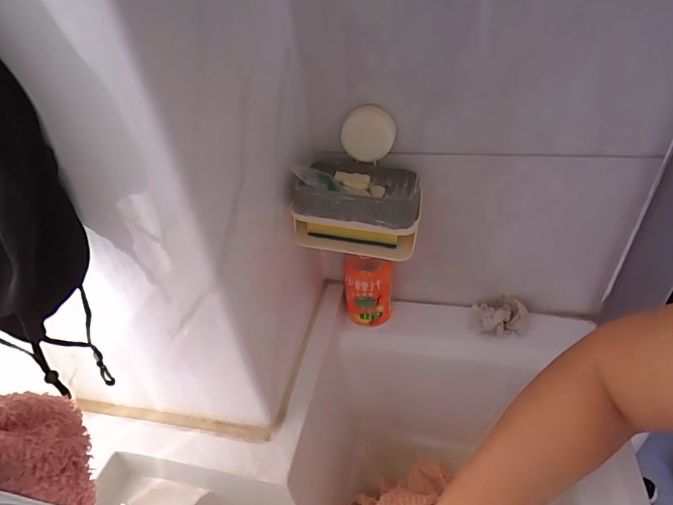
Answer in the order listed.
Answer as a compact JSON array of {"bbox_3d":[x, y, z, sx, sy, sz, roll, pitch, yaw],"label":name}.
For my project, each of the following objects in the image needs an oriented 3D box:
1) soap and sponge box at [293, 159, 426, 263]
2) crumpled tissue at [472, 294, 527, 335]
[{"bbox_3d":[0.024,-0.046,0.440,0.134,0.083,0.079,7,41,15],"label":"soap and sponge box"},{"bbox_3d":[0.209,0.080,0.531,0.056,0.032,0.046,-8,40,-3],"label":"crumpled tissue"}]

